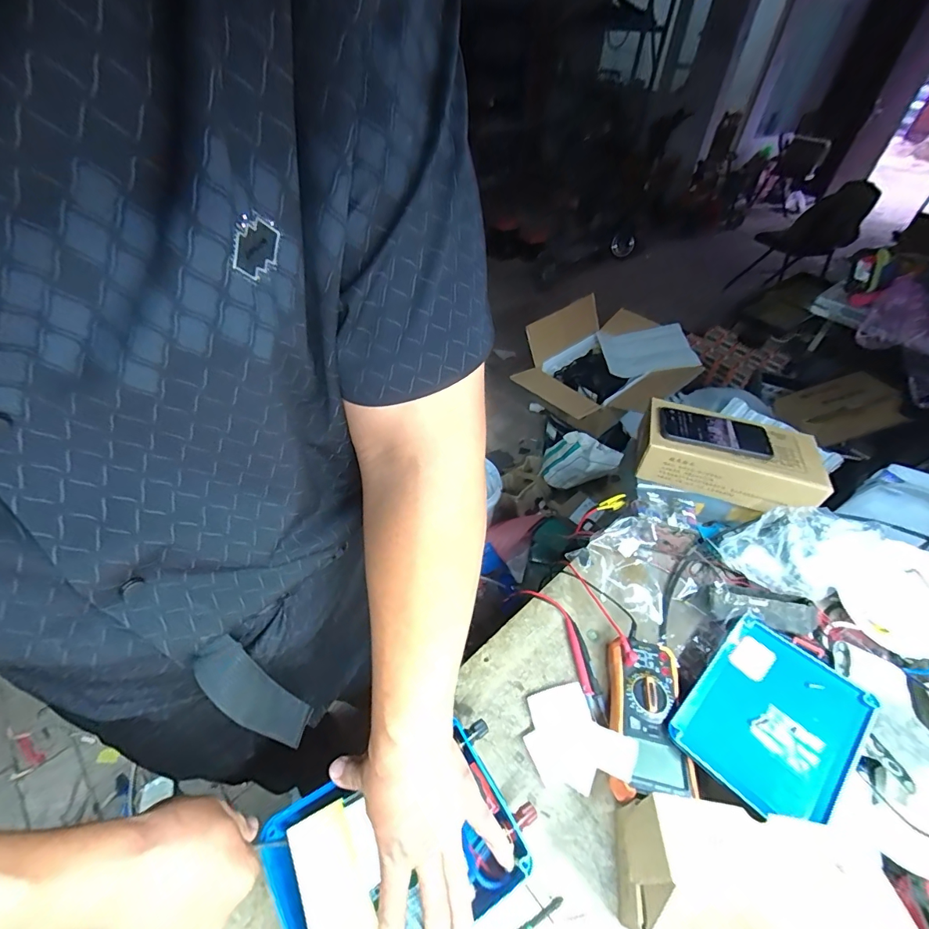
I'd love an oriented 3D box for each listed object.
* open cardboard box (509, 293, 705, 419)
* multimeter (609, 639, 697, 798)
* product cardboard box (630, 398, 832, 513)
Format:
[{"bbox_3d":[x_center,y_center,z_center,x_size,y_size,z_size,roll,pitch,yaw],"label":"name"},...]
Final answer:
[{"bbox_3d":[0.507,-0.362,1.553,0.600,0.235,0.507,-24,51,-26],"label":"open cardboard box"},{"bbox_3d":[0.215,0.297,0.521,0.083,0.047,0.169,10,44,6],"label":"multimeter"},{"bbox_3d":[0.421,-0.016,0.709,0.256,0.078,0.138,19,46,15],"label":"product cardboard box"}]

